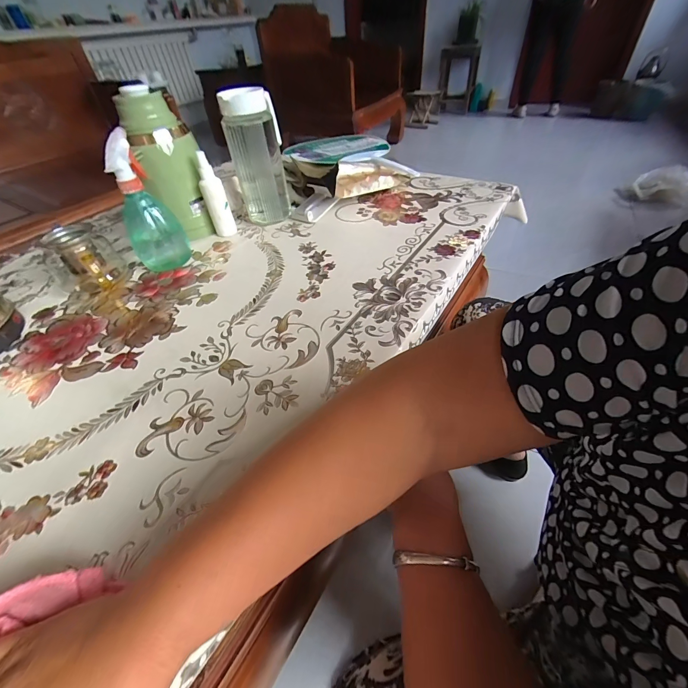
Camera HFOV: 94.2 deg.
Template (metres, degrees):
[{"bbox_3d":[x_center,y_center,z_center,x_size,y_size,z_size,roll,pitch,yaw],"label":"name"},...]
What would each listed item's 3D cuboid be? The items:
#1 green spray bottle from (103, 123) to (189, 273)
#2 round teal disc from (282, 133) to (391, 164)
[{"bbox_3d":[-0.312,-0.210,0.498,0.082,0.178,0.070,-31,51,-22],"label":"green spray bottle"},{"bbox_3d":[-0.014,-0.427,0.696,0.216,0.011,0.204,-3,46,3],"label":"round teal disc"}]

